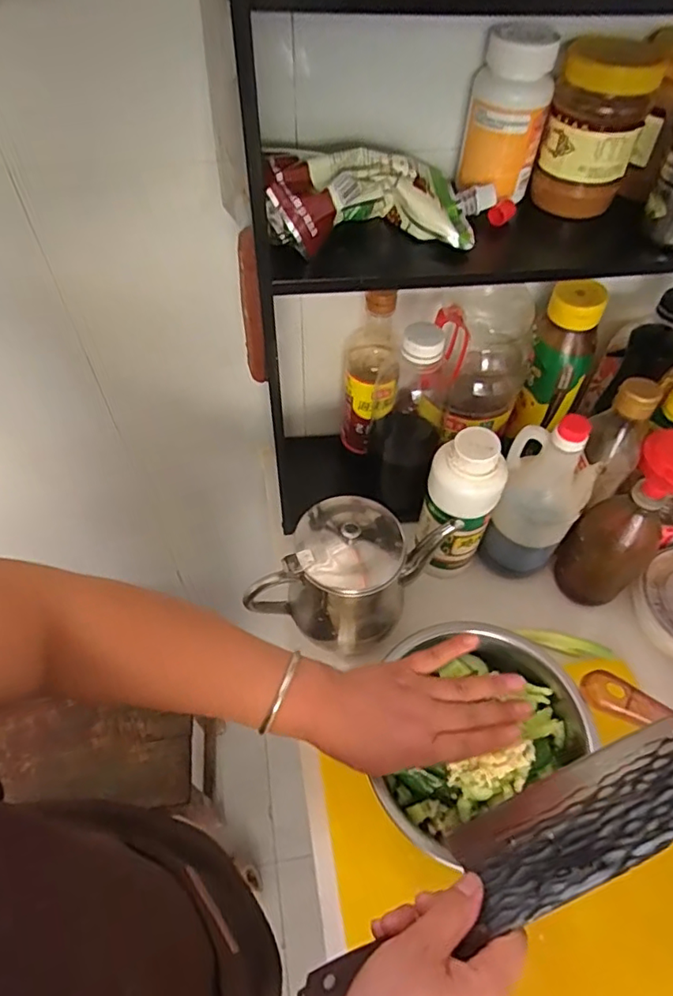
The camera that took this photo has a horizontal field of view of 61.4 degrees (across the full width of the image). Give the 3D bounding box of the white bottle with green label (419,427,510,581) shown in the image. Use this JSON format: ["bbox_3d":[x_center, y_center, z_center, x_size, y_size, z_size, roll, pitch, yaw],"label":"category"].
[{"bbox_3d":[0.127,0.019,0.598,0.070,0.202,0.065,7,54,3],"label":"white bottle with green label"}]

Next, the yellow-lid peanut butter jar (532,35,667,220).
[{"bbox_3d":[0.206,-0.296,0.456,0.069,0.113,0.064,19,56,12],"label":"yellow-lid peanut butter jar"}]

